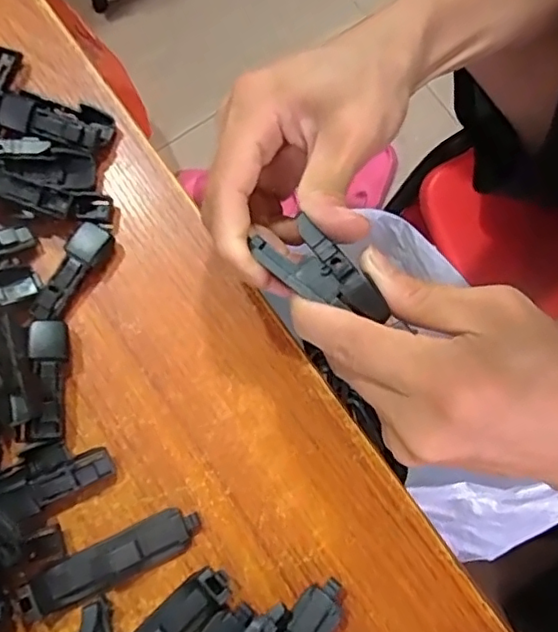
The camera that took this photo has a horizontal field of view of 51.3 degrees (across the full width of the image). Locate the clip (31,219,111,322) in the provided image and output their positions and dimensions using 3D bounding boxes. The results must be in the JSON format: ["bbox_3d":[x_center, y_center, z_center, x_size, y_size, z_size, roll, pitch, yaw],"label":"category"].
[{"bbox_3d":[-0.097,-0.020,0.270,0.016,0.010,0.050,34,80,7],"label":"clip"}]

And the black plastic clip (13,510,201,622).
[{"bbox_3d":[-0.071,0.103,0.243,0.075,0.014,0.019,-25,80,-5],"label":"black plastic clip"}]

